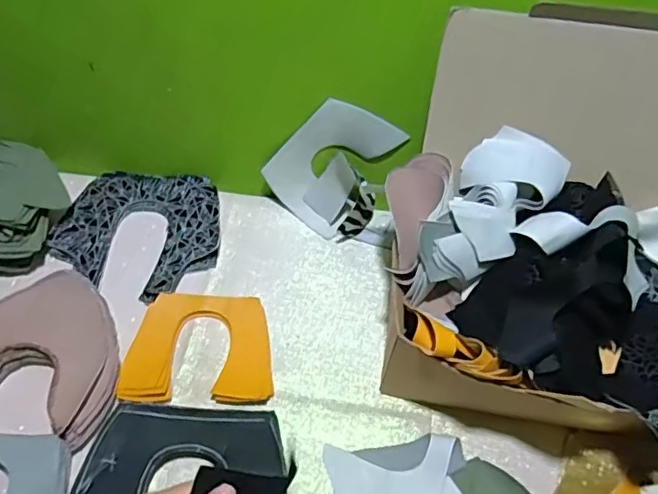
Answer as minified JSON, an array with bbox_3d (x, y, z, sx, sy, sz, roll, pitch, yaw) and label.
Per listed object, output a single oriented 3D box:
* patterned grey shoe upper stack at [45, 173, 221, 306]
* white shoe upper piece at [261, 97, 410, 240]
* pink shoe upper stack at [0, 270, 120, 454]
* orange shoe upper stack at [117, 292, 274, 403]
[{"bbox_3d":[-0.230,-0.022,0.712,0.189,0.021,0.175,9,49,3],"label":"patterned grey shoe upper stack"},{"bbox_3d":[0.003,-0.087,0.704,0.165,0.153,0.072,5,49,-1],"label":"white shoe upper piece"},{"bbox_3d":[-0.296,0.103,0.585,0.175,0.022,0.169,6,49,0],"label":"pink shoe upper stack"},{"bbox_3d":[-0.135,0.106,0.618,0.148,0.012,0.124,3,49,-3],"label":"orange shoe upper stack"}]

